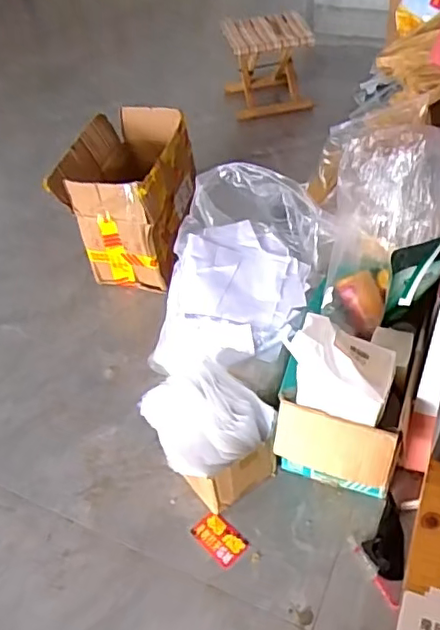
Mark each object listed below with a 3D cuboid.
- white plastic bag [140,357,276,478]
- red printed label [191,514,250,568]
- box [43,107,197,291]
[{"bbox_3d":[-0.031,0.163,0.957,0.171,0.093,0.179,-31,51,-22],"label":"white plastic bag"},{"bbox_3d":[-0.003,0.380,0.989,0.090,0.009,0.059,31,57,31],"label":"red printed label"},{"bbox_3d":[-0.191,-0.265,1.371,0.236,0.308,0.332,9,48,15],"label":"box"}]

